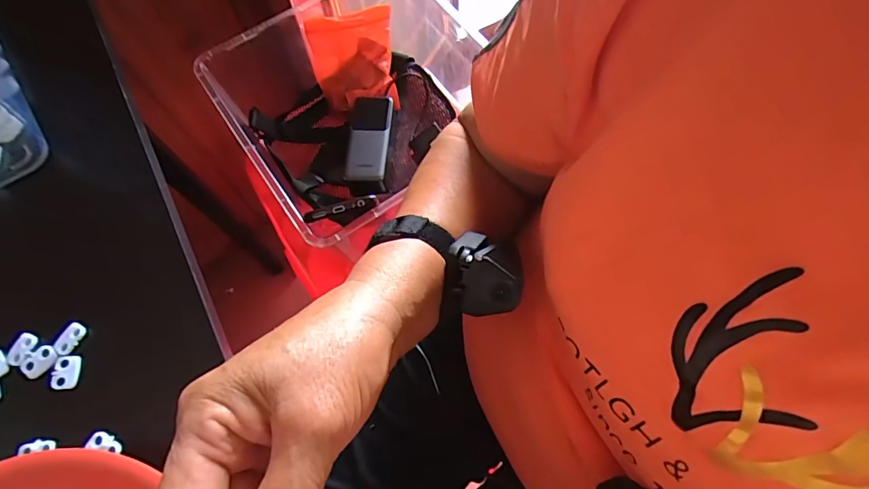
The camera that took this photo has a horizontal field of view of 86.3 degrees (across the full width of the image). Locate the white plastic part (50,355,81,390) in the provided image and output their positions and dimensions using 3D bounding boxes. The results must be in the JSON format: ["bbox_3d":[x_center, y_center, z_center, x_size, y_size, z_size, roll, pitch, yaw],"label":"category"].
[{"bbox_3d":[-0.213,0.074,0.267,0.014,0.004,0.018,-10,67,-3],"label":"white plastic part"}]

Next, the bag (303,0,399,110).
[{"bbox_3d":[-0.104,-0.241,0.625,0.111,0.135,0.067,-17,68,-6],"label":"bag"}]

